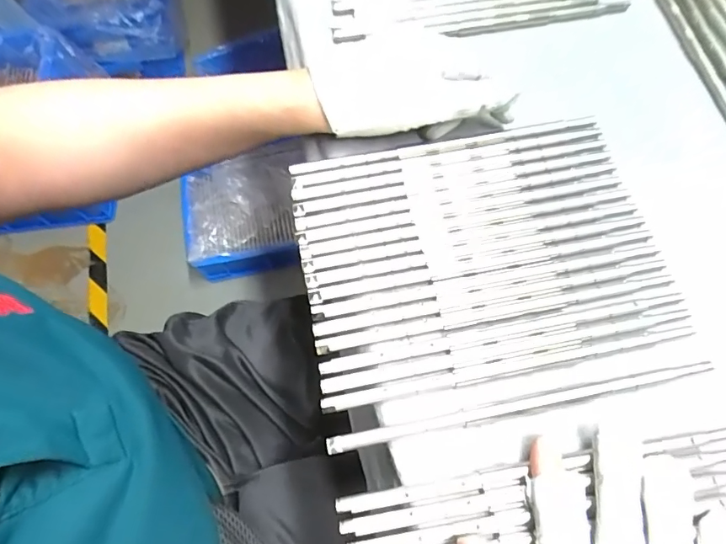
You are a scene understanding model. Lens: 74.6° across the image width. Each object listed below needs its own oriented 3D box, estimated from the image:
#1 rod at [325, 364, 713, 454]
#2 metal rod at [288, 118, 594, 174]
[{"bbox_3d":[0.084,0.070,0.254,0.208,0.004,0.009,-11,66,-4],"label":"rod"},{"bbox_3d":[0.056,-0.085,0.320,0.207,0.004,0.009,-11,66,-4],"label":"metal rod"}]

